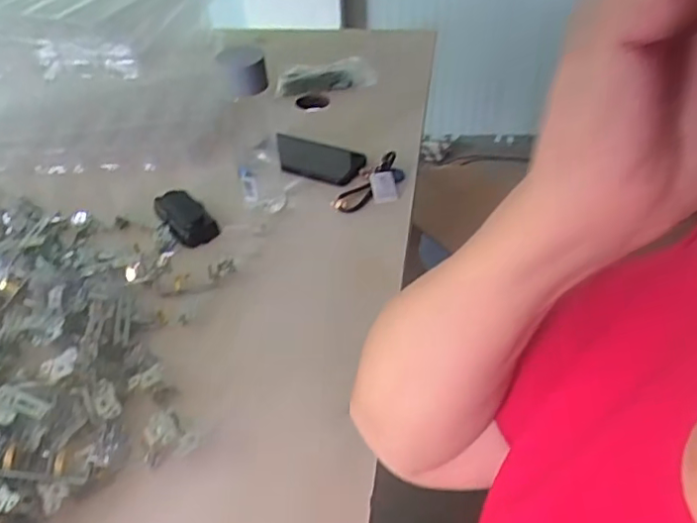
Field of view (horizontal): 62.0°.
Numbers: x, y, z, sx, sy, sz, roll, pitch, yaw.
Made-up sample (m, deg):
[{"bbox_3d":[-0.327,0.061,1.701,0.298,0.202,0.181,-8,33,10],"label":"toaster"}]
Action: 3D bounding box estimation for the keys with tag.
[{"bbox_3d":[0.037,-0.104,0.776,0.069,0.024,0.122,20,46,25],"label":"keys with tag"}]

